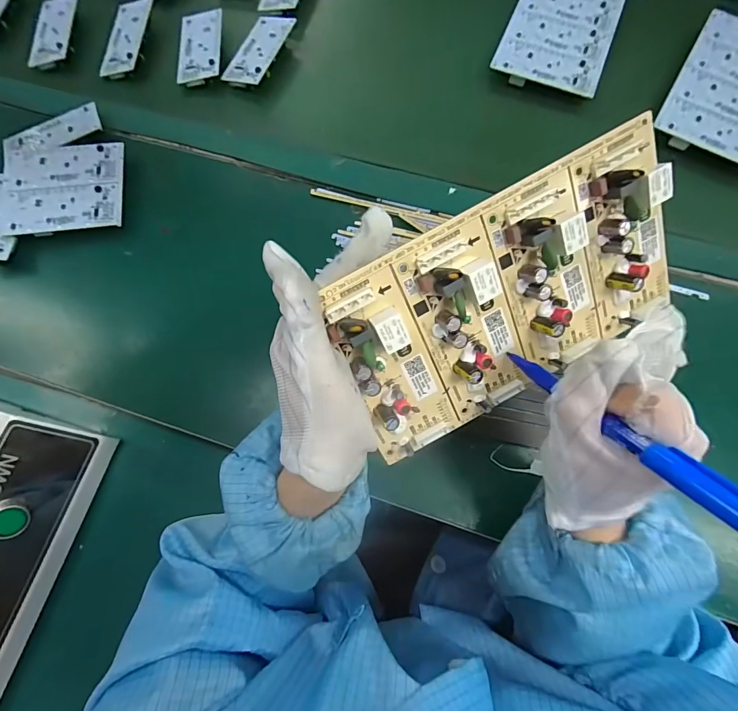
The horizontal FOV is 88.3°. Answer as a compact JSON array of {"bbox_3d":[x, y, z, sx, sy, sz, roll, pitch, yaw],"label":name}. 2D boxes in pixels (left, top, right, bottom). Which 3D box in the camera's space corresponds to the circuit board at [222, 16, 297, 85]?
[{"bbox_3d":[-0.138,-0.388,0.486,0.049,0.020,0.110,23,75,8],"label":"circuit board"}]

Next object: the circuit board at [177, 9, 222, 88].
[{"bbox_3d":[-0.217,-0.395,0.491,0.056,0.018,0.108,-3,73,0],"label":"circuit board"}]

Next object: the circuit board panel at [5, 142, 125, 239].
[{"bbox_3d":[-0.344,-0.190,0.427,0.130,0.007,0.114,-6,74,-6],"label":"circuit board panel"}]

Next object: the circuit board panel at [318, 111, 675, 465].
[{"bbox_3d":[0.086,-0.029,0.223,0.209,0.017,0.120,-29,115,-2],"label":"circuit board panel"}]

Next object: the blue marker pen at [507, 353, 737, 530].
[{"bbox_3d":[0.116,0.032,0.183,0.012,0.008,0.130,-31,38,-8],"label":"blue marker pen"}]

